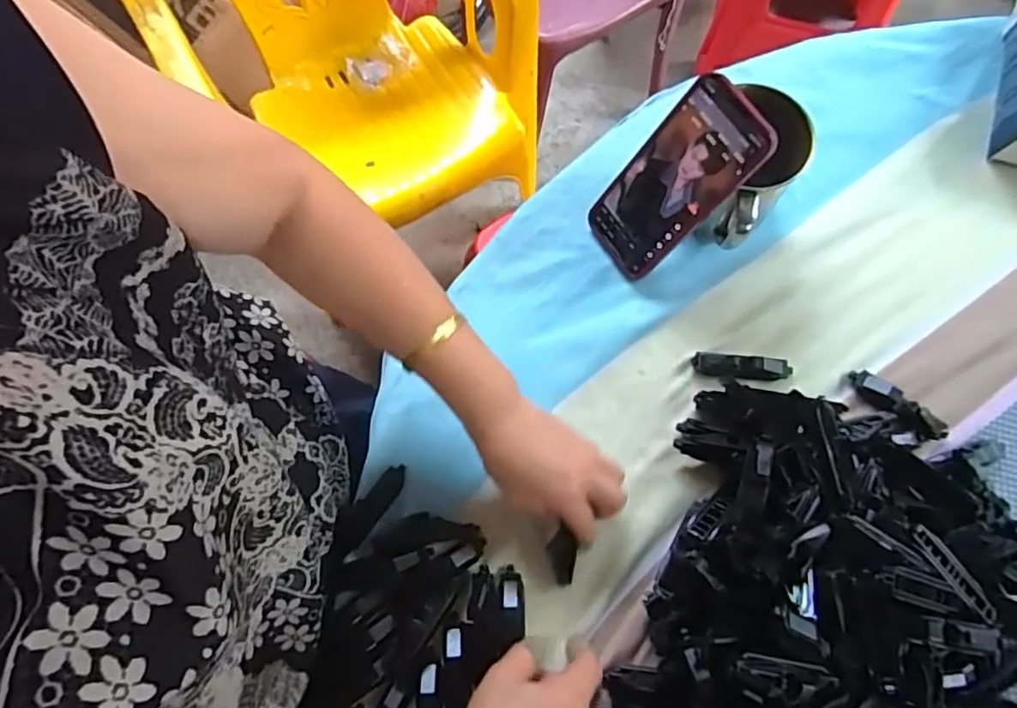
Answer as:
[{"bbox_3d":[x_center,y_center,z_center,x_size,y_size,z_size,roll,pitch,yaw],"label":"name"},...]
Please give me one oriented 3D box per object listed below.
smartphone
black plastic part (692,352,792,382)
[{"bbox_3d":[0.128,-0.131,0.484,0.011,0.162,0.074,-24,74,-41],"label":"smartphone"},{"bbox_3d":[0.193,0.011,0.504,0.079,0.017,0.019,5,75,2],"label":"black plastic part"}]

